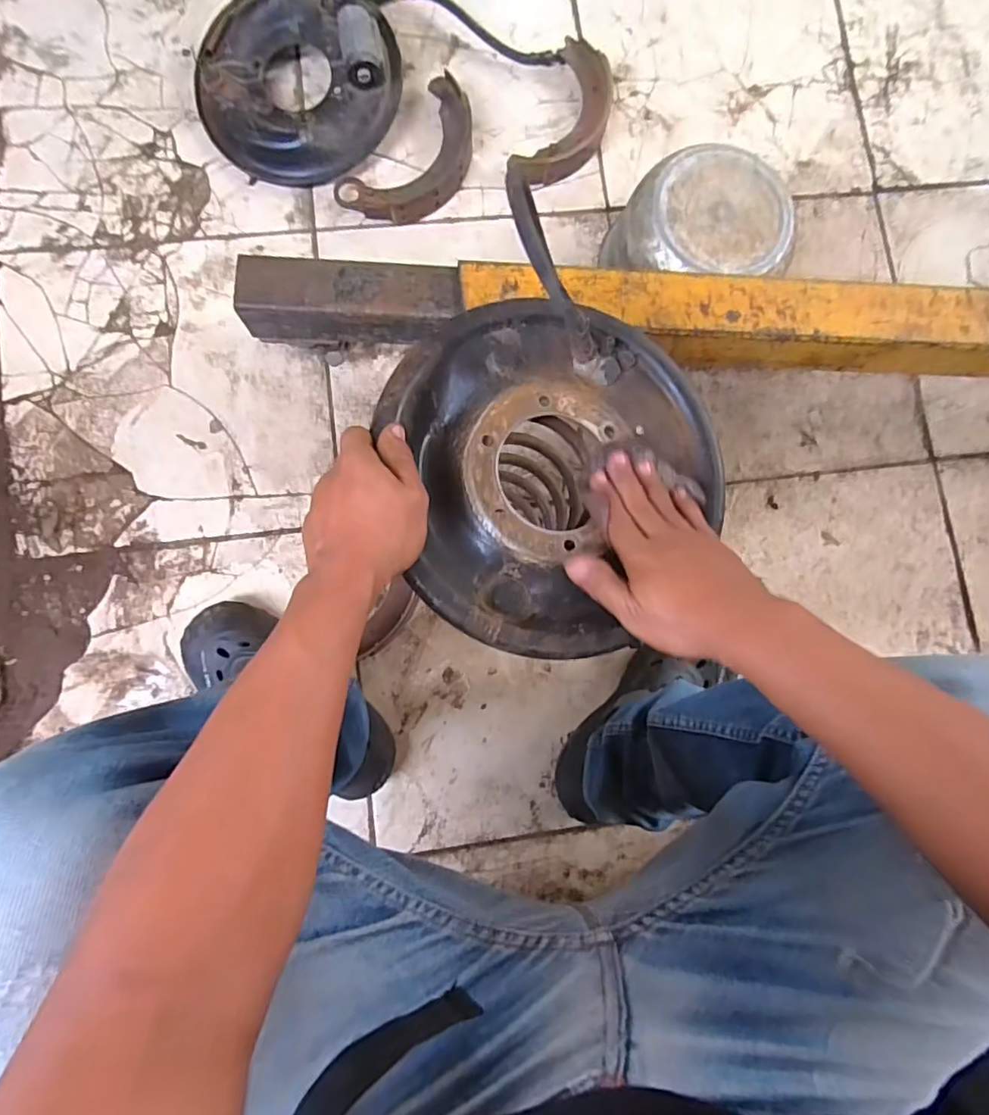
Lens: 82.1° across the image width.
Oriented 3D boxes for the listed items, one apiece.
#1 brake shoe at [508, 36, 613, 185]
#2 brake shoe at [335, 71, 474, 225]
[{"bbox_3d":[0.102,-0.603,0.784,0.102,0.034,0.220,26,84,-1],"label":"brake shoe"},{"bbox_3d":[-0.101,-0.533,0.766,0.119,0.032,0.223,39,84,0],"label":"brake shoe"}]

